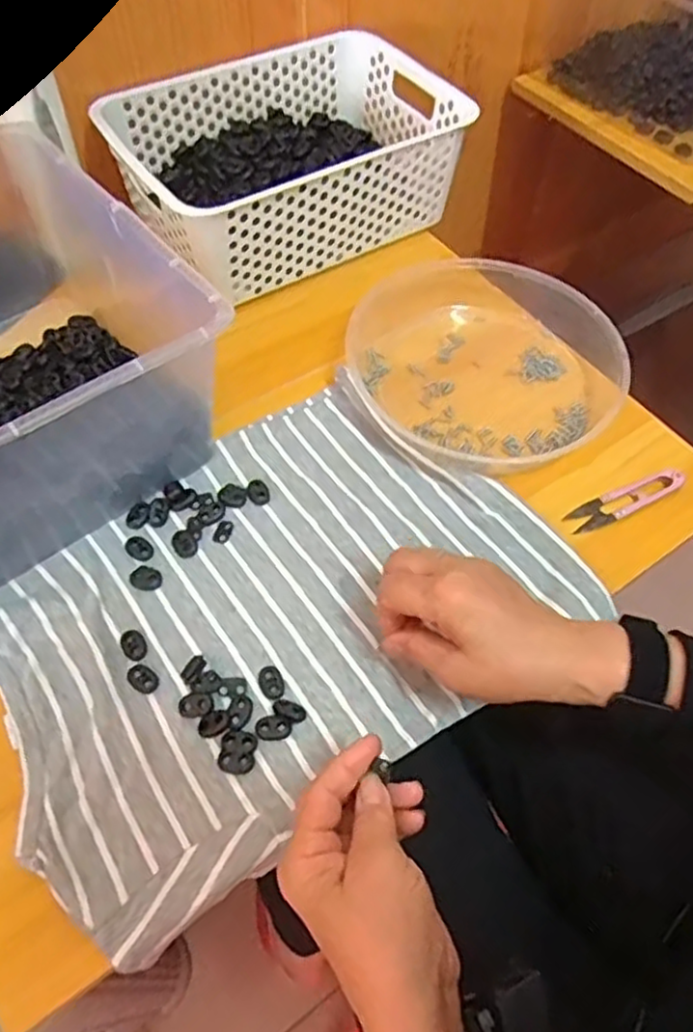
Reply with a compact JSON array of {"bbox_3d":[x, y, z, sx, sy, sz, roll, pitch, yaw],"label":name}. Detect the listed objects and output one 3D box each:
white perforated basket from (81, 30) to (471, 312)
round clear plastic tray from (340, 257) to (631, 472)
[{"bbox_3d":[-0.056,-0.341,0.668,0.302,0.098,0.204,-28,62,-19],"label":"white perforated basket"},{"bbox_3d":[0.111,-0.131,0.591,0.217,0.049,0.202,1,57,-2],"label":"round clear plastic tray"}]

